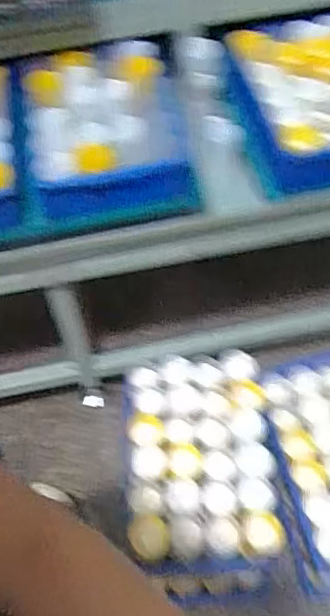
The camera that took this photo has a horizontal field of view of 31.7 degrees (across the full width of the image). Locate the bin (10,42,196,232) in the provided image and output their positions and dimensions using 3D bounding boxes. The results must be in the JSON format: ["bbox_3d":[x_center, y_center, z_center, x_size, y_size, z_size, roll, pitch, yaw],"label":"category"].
[{"bbox_3d":[-0.107,-0.312,1.044,0.287,0.149,0.329,-7,53,-1],"label":"bin"}]

